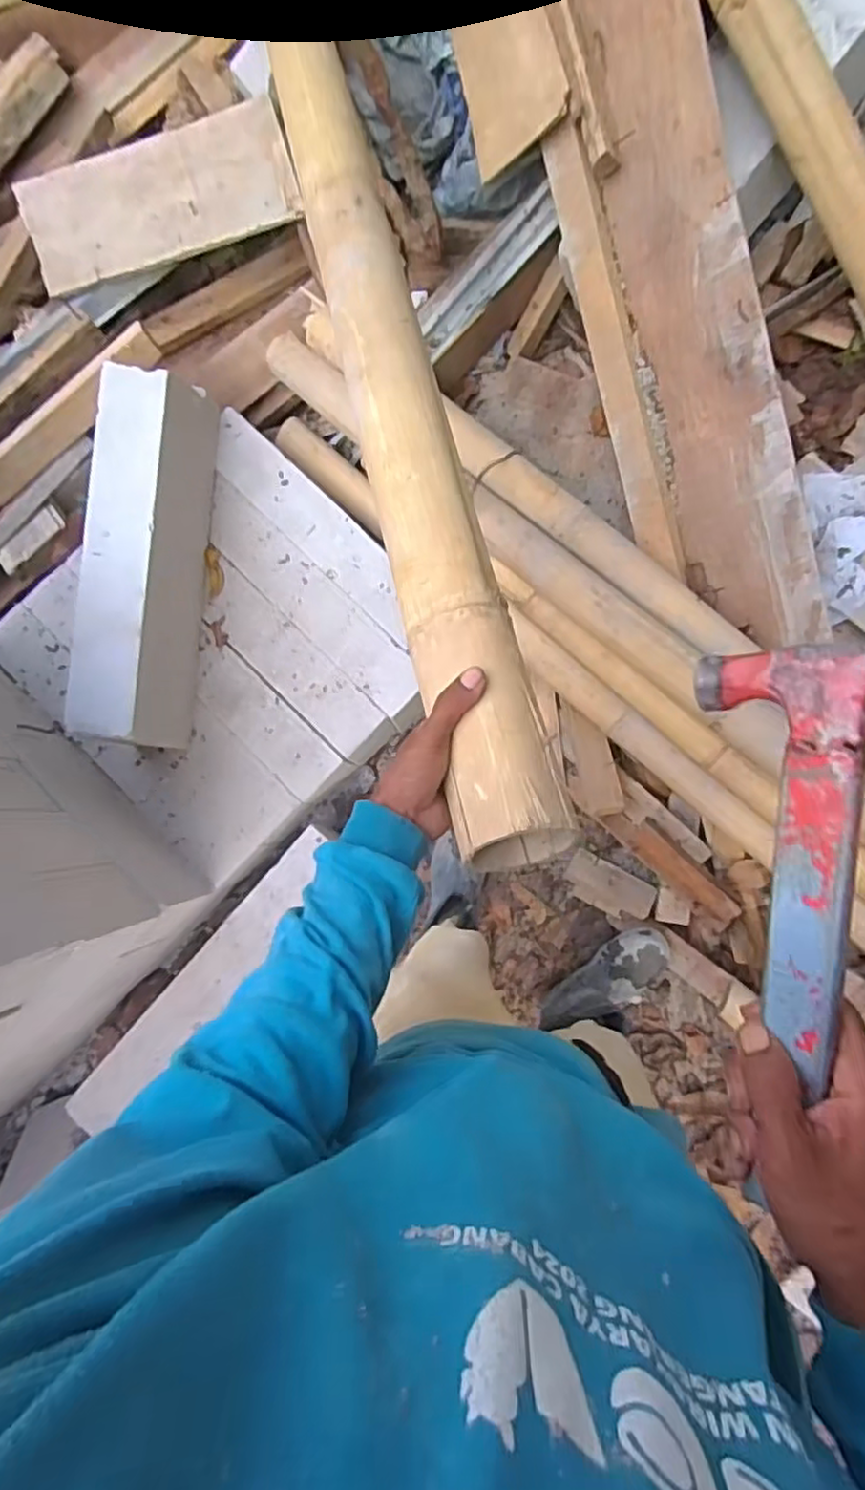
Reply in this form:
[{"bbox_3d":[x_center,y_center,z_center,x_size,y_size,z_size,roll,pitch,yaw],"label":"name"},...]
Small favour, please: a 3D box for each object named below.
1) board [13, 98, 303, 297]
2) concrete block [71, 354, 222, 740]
[{"bbox_3d":[-0.466,-0.931,1.187,0.459,0.029,0.182,-19,105,-1],"label":"board"},{"bbox_3d":[-0.436,-0.284,1.090,0.129,0.209,0.566,5,86,3],"label":"concrete block"}]

